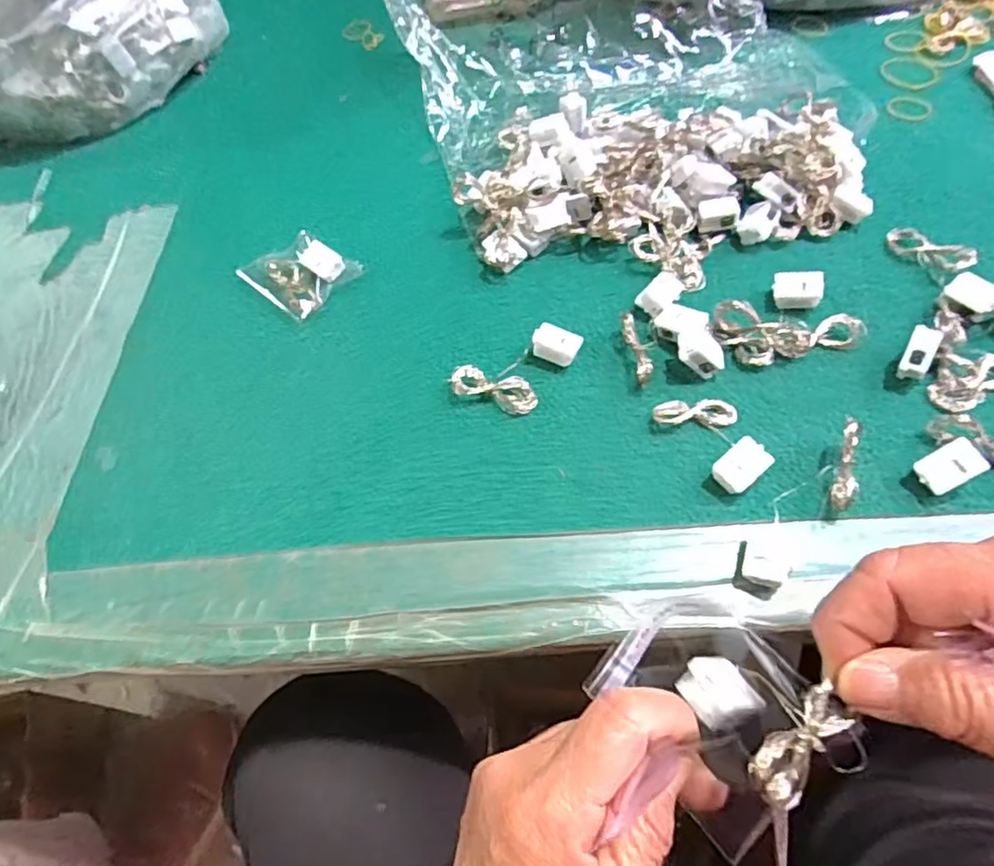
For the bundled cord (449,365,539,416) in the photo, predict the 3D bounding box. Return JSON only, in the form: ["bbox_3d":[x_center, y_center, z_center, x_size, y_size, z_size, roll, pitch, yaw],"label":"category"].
[{"bbox_3d":[-0.001,-0.027,0.381,0.052,0.011,0.023,18,63,14],"label":"bundled cord"}]

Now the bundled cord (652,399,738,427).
[{"bbox_3d":[0.113,-0.013,0.361,0.047,0.014,0.015,-2,60,4],"label":"bundled cord"}]

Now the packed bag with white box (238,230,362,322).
[{"bbox_3d":[-0.137,-0.112,0.441,0.068,0.013,0.058,37,69,22],"label":"packed bag with white box"}]

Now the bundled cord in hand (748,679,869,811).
[{"bbox_3d":[0.091,0.093,0.183,0.037,0.013,0.024,-36,64,-15],"label":"bundled cord in hand"}]

